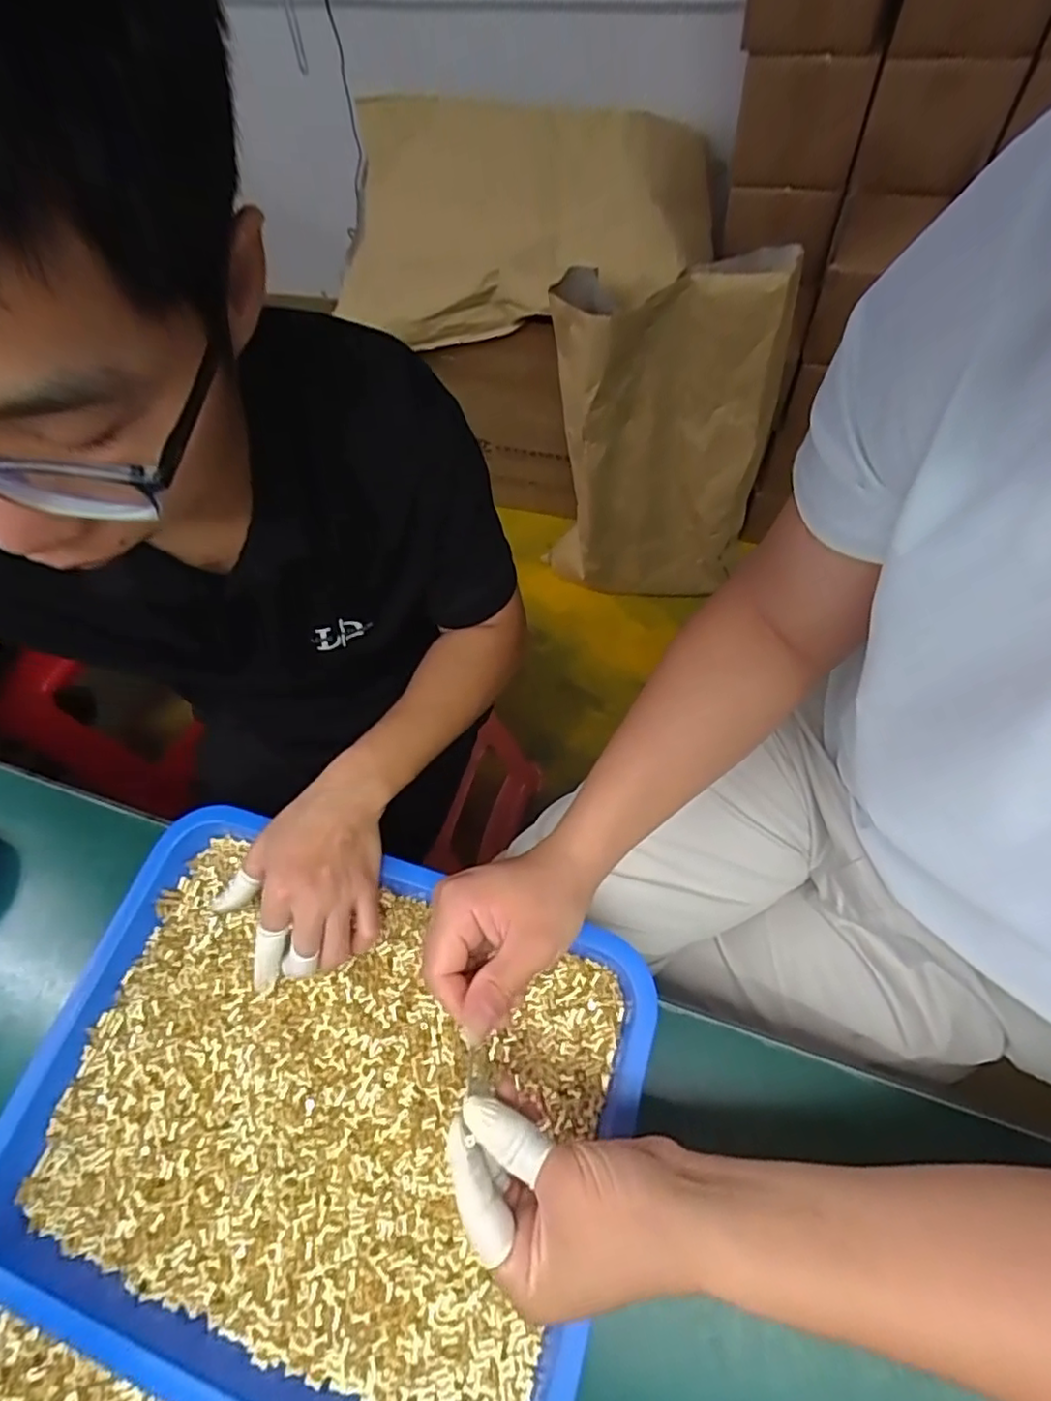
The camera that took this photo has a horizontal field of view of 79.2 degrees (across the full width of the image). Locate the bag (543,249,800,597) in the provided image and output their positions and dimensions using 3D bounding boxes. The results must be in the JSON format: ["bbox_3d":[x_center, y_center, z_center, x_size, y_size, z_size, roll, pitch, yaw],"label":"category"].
[{"bbox_3d":[0.251,-0.457,1.238,0.399,0.665,0.146,0,65,6],"label":"bag"}]

